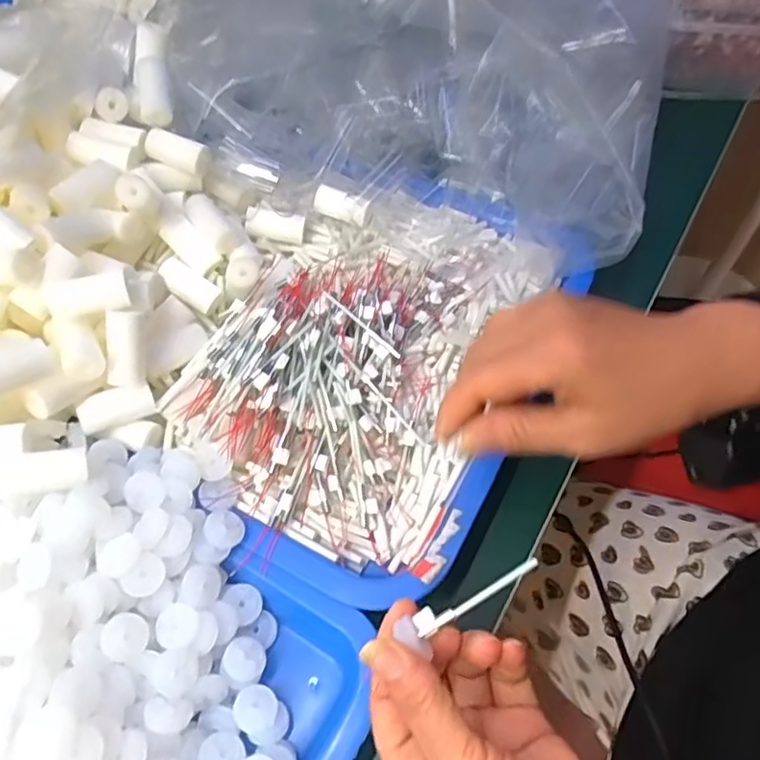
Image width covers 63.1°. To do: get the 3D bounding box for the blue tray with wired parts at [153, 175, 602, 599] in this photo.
[{"bbox_3d":[-0.004,-0.024,0.393,0.204,0.060,0.286,24,62,17],"label":"blue tray with wired parts"}]

